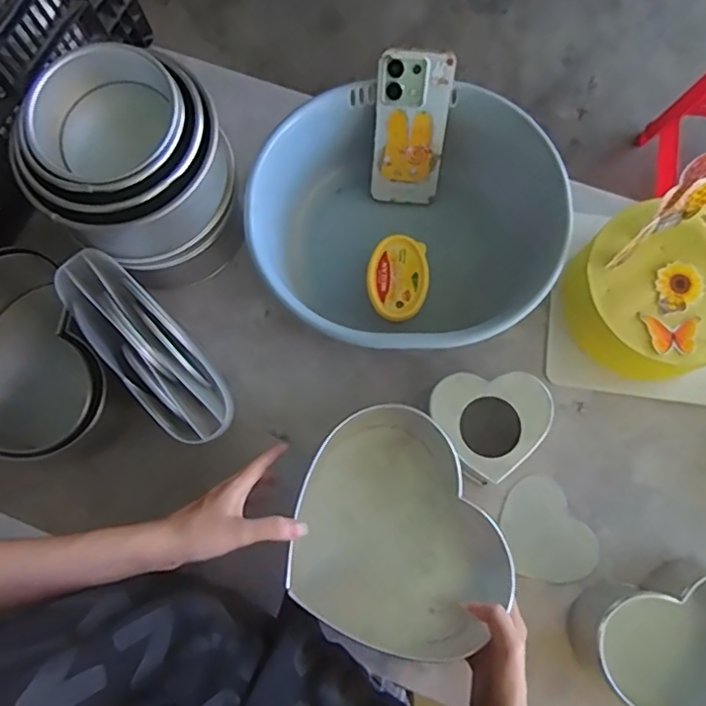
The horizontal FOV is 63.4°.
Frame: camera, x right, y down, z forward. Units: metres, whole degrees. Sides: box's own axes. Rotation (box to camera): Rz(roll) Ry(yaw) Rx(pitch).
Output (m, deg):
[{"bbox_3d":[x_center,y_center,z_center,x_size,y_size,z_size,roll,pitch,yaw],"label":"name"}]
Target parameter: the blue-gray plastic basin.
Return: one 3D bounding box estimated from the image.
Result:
[{"bbox_3d":[0.039,-0.132,0.631,0.272,0.135,0.280,-1,77,2],"label":"blue-gray plastic basin"}]

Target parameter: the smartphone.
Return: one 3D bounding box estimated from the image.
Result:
[{"bbox_3d":[0.062,-0.241,0.626,0.076,0.162,0.011,6,43,2],"label":"smartphone"}]

